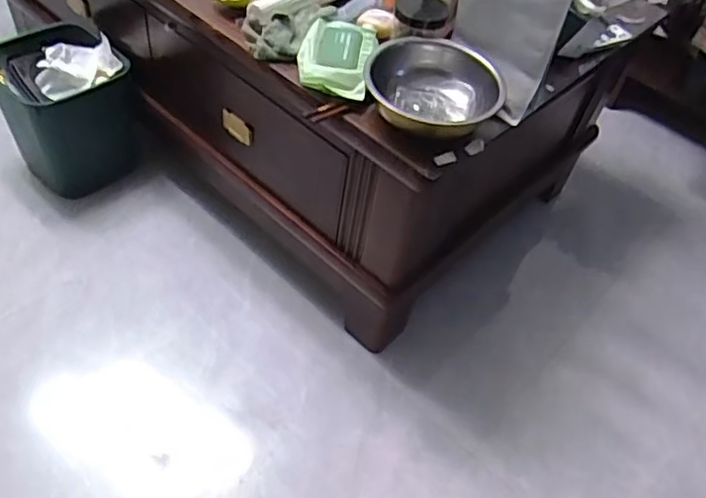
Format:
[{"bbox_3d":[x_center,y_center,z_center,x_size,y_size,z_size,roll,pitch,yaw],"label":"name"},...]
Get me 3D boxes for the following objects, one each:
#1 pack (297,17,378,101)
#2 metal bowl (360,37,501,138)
[{"bbox_3d":[-0.023,-0.299,0.950,0.108,0.062,0.166,3,43,6],"label":"pack"},{"bbox_3d":[0.119,-0.226,0.895,0.192,0.083,0.188,1,43,3],"label":"metal bowl"}]

